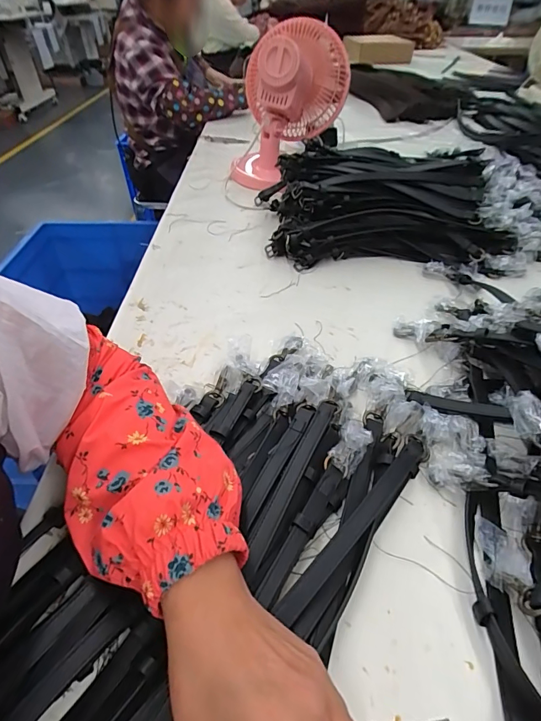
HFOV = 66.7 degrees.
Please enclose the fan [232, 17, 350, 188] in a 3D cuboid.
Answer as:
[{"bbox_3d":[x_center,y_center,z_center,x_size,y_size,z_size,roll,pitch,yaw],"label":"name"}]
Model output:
[{"bbox_3d":[0.037,-0.508,0.832,0.220,0.270,0.262,4,44,6],"label":"fan"}]

